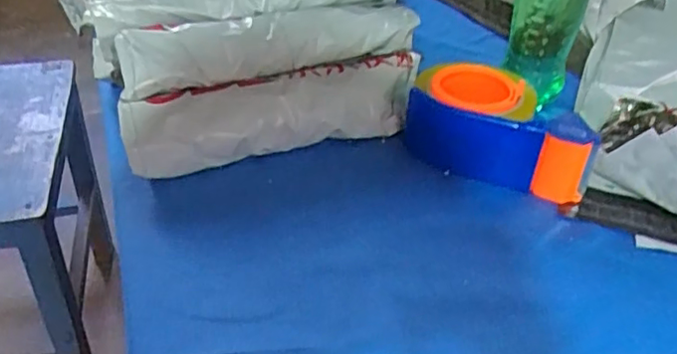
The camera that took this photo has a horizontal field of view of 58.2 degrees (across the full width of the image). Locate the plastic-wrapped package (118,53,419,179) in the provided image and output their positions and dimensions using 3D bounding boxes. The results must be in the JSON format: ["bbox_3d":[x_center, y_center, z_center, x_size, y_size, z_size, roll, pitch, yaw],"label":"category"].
[{"bbox_3d":[-0.049,-0.053,0.523,0.260,0.058,0.076,-11,41,-16],"label":"plastic-wrapped package"}]

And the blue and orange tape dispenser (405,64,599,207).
[{"bbox_3d":[0.139,-0.047,0.519,0.156,0.061,0.102,18,42,19],"label":"blue and orange tape dispenser"}]

